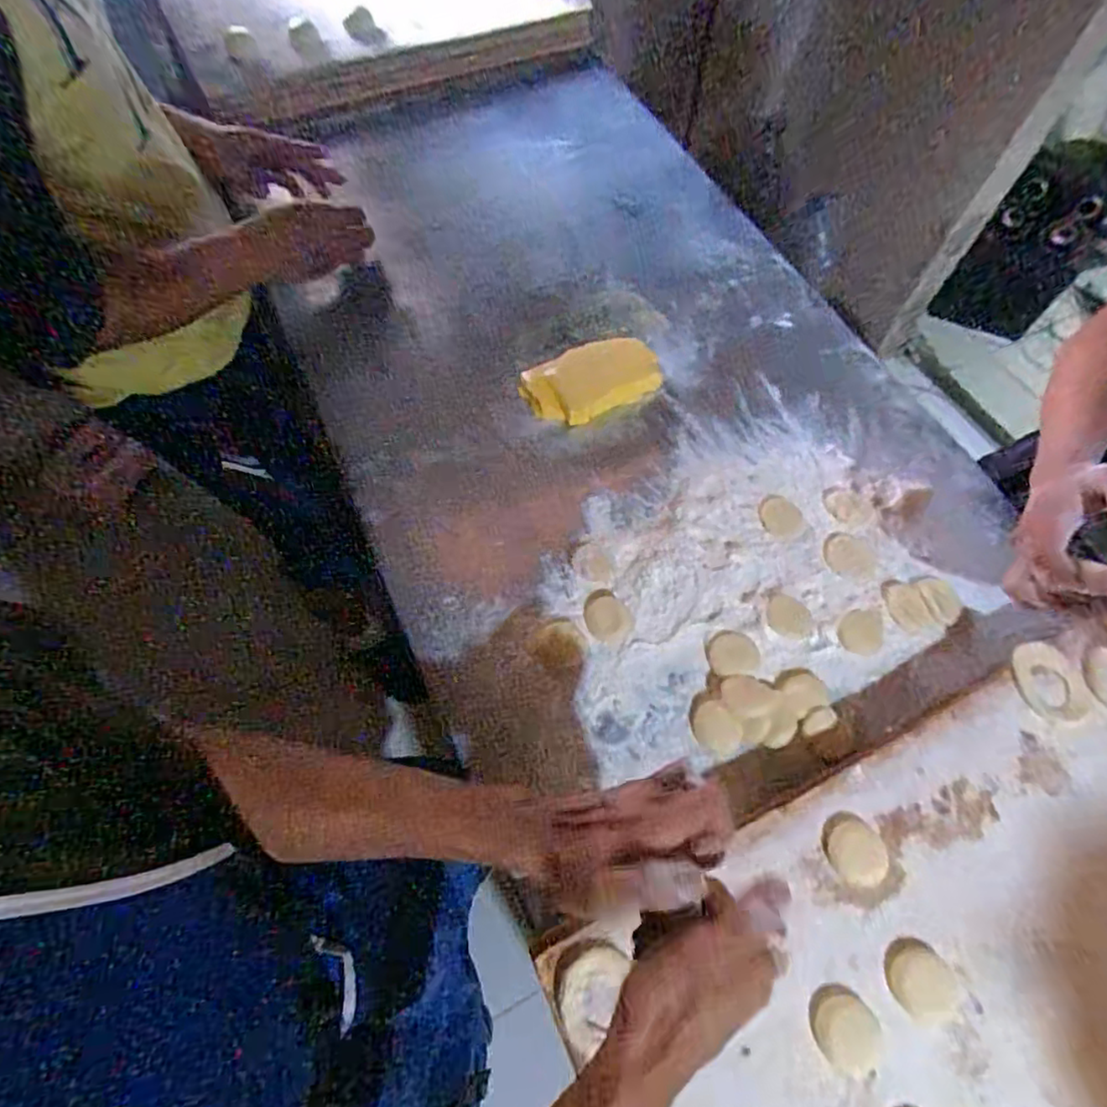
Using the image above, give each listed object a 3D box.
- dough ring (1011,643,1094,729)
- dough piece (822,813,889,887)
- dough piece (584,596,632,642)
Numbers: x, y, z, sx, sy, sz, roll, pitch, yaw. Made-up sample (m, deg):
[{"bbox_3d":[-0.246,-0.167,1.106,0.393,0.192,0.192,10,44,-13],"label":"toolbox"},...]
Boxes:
[{"bbox_3d":[0.422,0.110,0.537,0.061,0.008,0.070,1,63,-2],"label":"dough ring"},{"bbox_3d":[0.225,0.221,0.474,0.041,0.006,0.049,-24,66,-15],"label":"dough piece"},{"bbox_3d":[0.051,0.062,0.599,0.038,0.011,0.044,-32,69,-18],"label":"dough piece"}]

